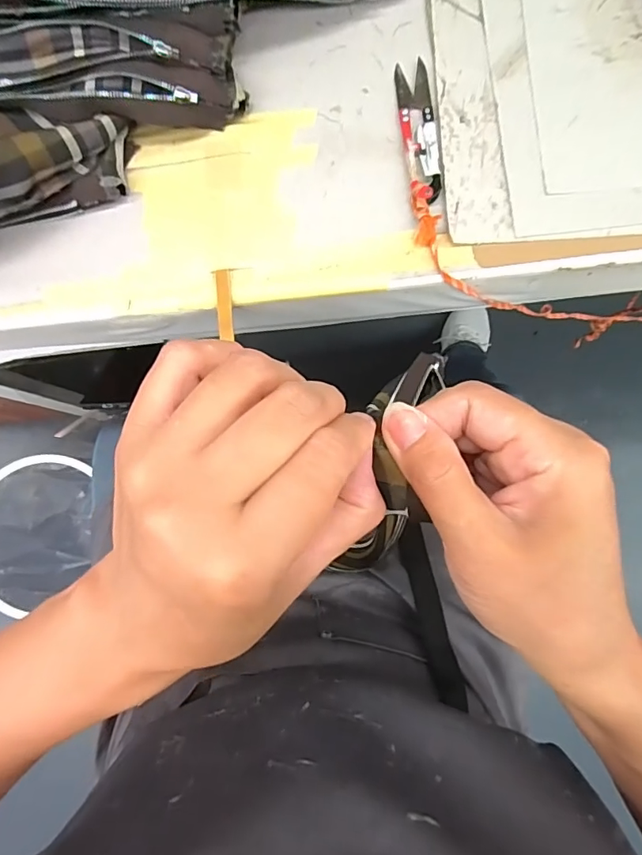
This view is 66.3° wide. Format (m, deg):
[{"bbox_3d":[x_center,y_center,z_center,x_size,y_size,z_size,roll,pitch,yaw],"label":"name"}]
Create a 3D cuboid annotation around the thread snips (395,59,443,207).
[{"bbox_3d":[0.066,-0.200,0.331,0.022,0.010,0.103,-5,84,3],"label":"thread snips"}]

